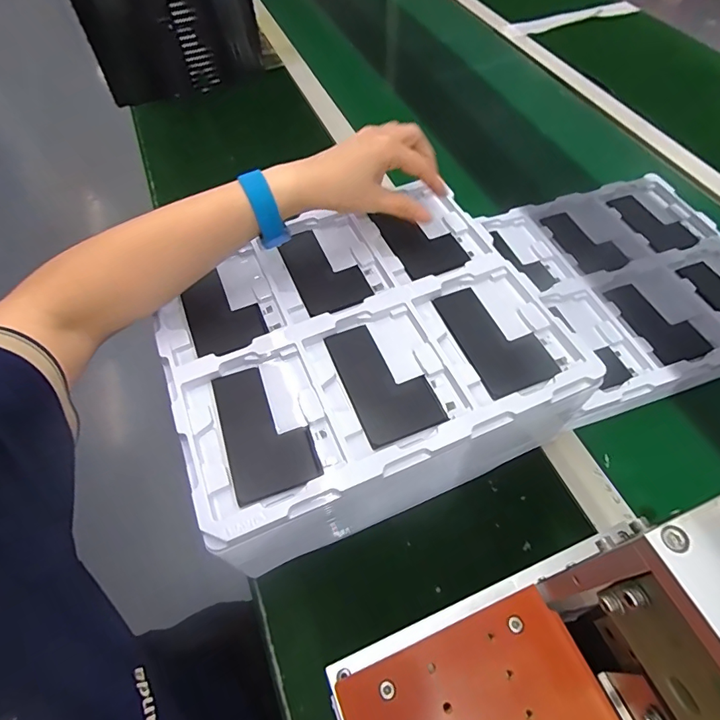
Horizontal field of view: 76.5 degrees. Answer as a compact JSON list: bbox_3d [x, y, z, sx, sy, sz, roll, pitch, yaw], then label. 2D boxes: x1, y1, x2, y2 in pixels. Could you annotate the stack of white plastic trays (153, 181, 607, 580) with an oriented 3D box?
[{"bbox_3d":[-0.005,-0.003,0.432,0.310,0.113,0.274,-21,58,-11],"label":"stack of white plastic trays"}]

